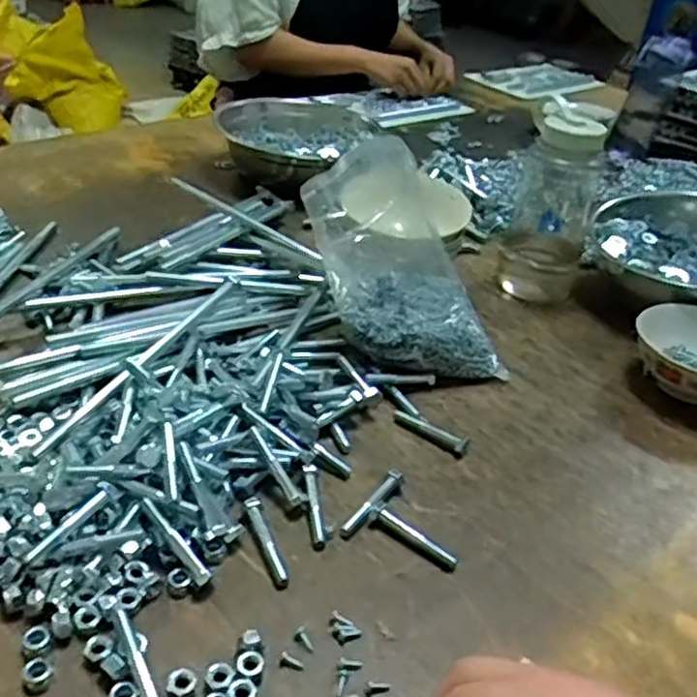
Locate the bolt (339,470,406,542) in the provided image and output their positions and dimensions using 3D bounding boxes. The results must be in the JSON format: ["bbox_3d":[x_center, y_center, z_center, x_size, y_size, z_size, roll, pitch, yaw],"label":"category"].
[{"bbox_3d":[0.021,0.116,0.552,0.016,0.014,0.078,24,37,23],"label":"bolt"}]

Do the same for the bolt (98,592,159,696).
[{"bbox_3d":[-0.124,0.175,0.417,0.012,0.012,0.095,-15,40,-29],"label":"bolt"}]

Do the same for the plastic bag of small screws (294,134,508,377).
[{"bbox_3d":[0.046,-0.094,0.716,0.171,0.178,0.204,-5,36,-17],"label":"plastic bag of small screws"}]

